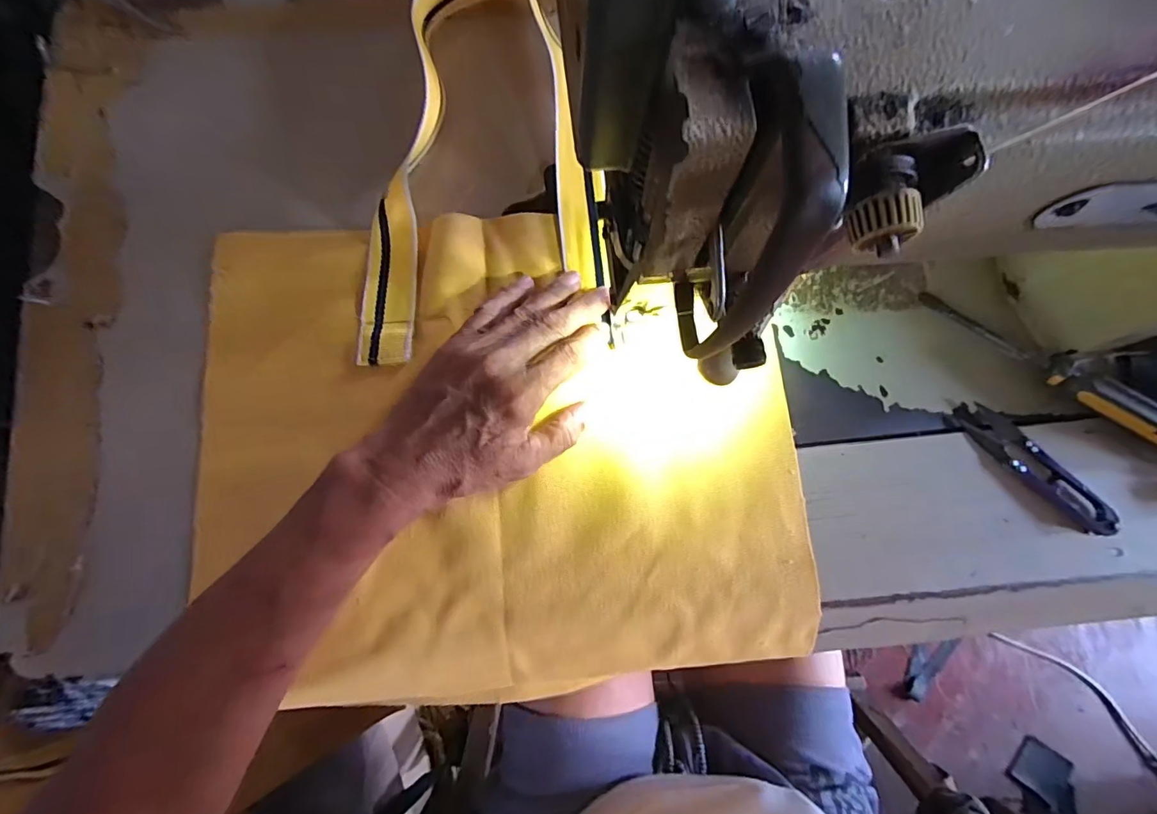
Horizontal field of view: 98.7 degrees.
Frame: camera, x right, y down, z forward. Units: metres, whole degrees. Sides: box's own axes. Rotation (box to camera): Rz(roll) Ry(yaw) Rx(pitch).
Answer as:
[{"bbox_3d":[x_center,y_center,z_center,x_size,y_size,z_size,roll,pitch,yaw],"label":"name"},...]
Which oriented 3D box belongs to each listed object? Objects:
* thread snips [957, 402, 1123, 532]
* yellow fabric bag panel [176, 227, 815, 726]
[{"bbox_3d":[0.276,0.036,0.302,0.026,0.005,0.105,-42,82,-6],"label":"thread snips"},{"bbox_3d":[-0.048,0.020,0.302,0.353,0.035,0.291,-5,80,0],"label":"yellow fabric bag panel"}]

